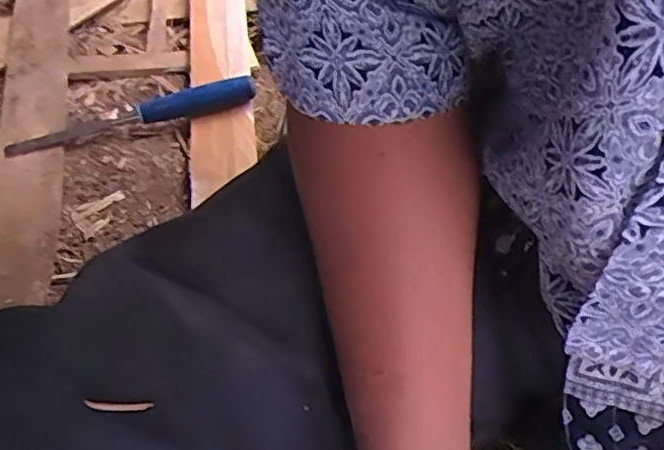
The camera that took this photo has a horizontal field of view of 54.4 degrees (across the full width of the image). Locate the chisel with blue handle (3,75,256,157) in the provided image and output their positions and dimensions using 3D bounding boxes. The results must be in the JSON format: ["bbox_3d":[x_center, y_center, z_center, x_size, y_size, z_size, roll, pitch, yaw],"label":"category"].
[{"bbox_3d":[-0.181,-0.099,0.590,0.223,0.036,0.026,-16,48,-2],"label":"chisel with blue handle"}]

